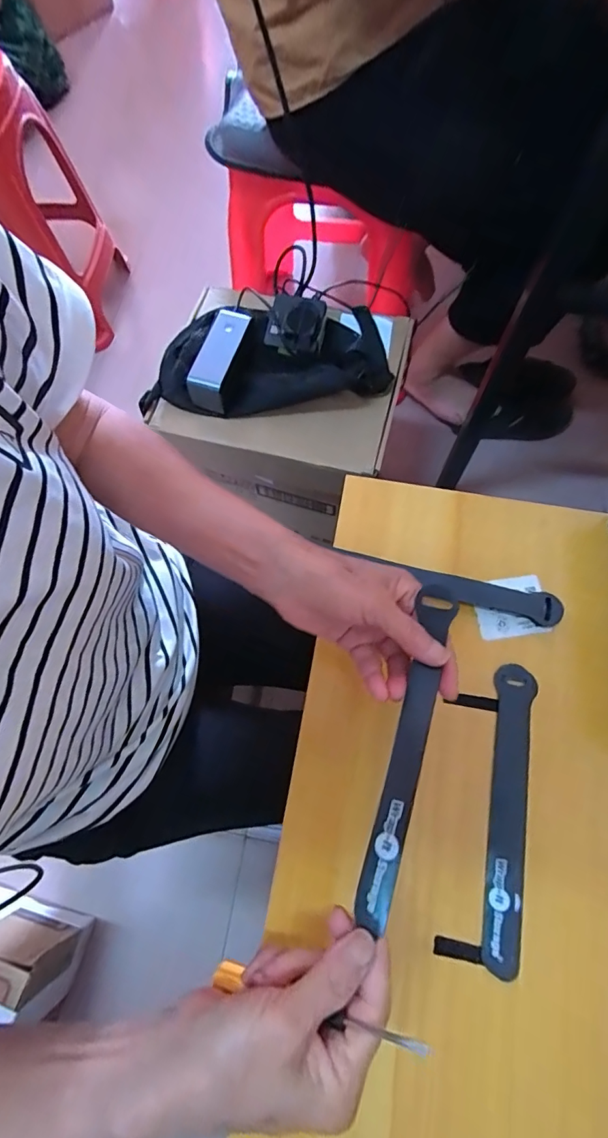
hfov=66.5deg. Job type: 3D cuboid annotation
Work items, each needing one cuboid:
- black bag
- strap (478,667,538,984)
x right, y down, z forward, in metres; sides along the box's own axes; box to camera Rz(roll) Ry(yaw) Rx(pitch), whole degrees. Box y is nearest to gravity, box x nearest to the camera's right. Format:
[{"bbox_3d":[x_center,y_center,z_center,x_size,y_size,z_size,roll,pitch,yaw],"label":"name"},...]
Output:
[{"bbox_3d":[-0.046,-0.293,0.638,0.319,0.057,0.176,-11,69,-2],"label":"black bag"},{"bbox_3d":[0.149,0.172,0.336,0.029,0.007,0.198,9,70,6],"label":"strap"}]

